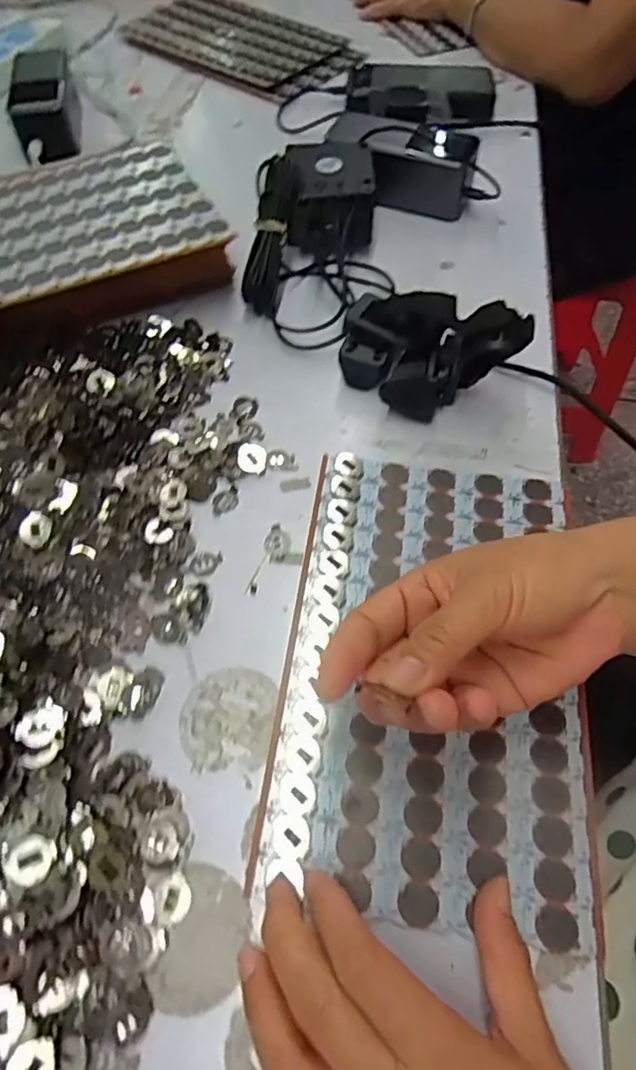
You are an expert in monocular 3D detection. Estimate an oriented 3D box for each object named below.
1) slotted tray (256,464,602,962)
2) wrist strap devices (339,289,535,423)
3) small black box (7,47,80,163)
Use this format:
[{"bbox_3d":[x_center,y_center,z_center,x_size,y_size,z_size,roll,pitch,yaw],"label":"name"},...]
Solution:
[{"bbox_3d":[0.061,0.062,0.326,0.153,0.008,0.250,7,59,5],"label":"slotted tray"},{"bbox_3d":[0.069,-0.120,0.400,0.117,0.071,0.056,28,63,16],"label":"wrist strap devices"},{"bbox_3d":[-0.277,-0.436,0.611,0.056,0.050,0.144,-11,59,-6],"label":"small black box"}]

